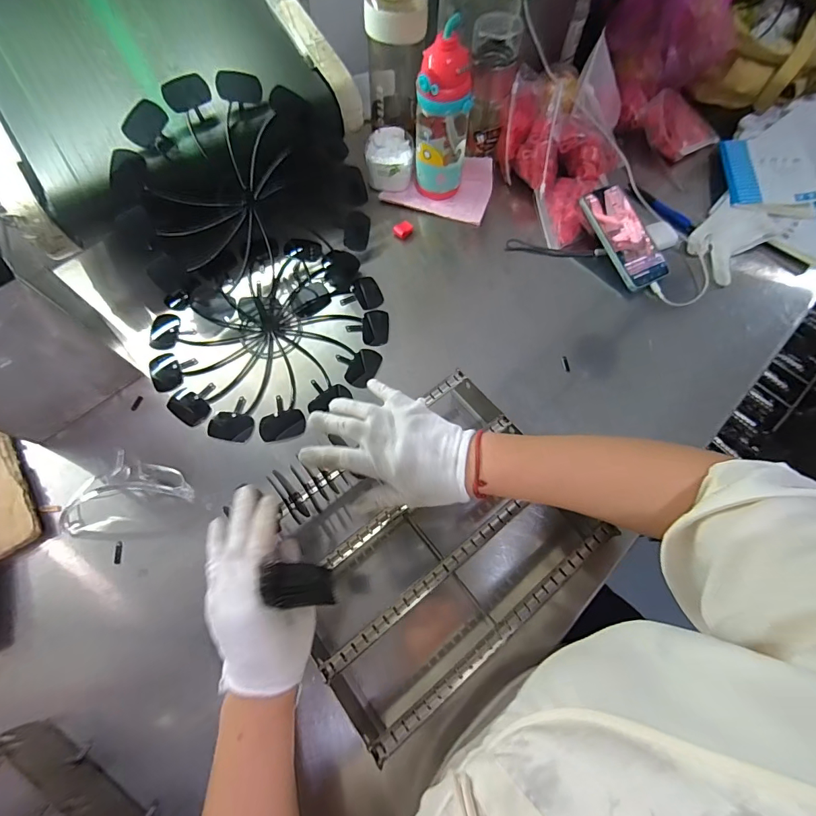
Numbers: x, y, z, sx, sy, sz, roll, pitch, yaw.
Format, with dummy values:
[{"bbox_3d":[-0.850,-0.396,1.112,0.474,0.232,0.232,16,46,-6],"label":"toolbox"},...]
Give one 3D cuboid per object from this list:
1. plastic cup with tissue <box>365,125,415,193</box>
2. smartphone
[{"bbox_3d":[-0.029,-0.406,0.675,0.076,0.051,0.082,2,68,0],"label":"plastic cup with tissue"},{"bbox_3d":[0.320,-0.254,0.607,0.073,0.016,0.157,-24,83,-10],"label":"smartphone"}]

